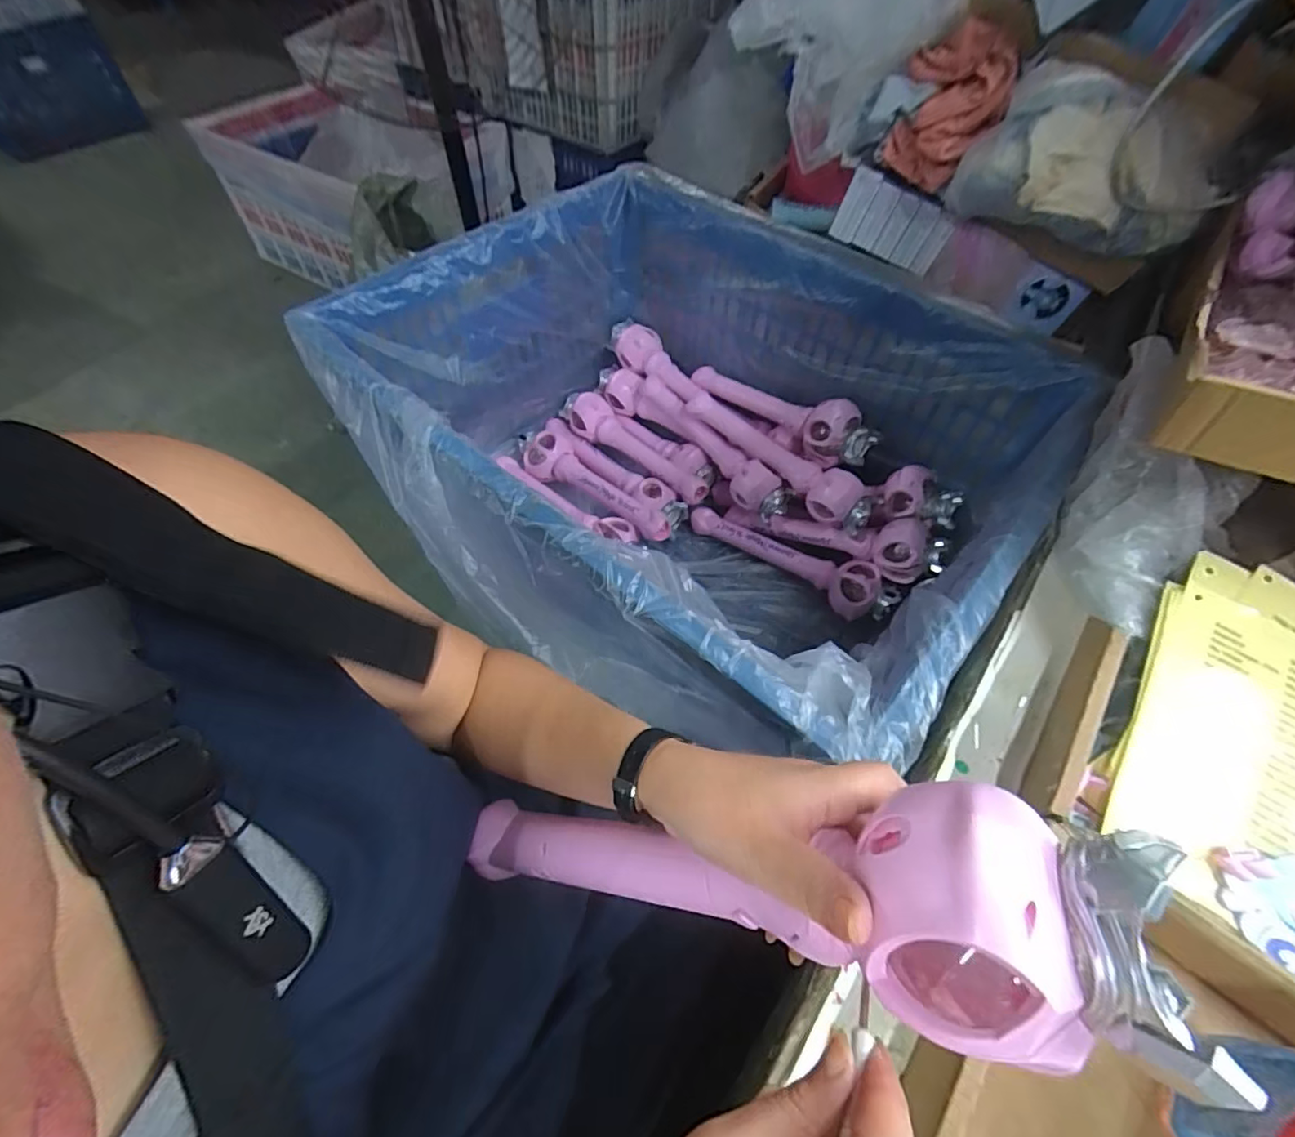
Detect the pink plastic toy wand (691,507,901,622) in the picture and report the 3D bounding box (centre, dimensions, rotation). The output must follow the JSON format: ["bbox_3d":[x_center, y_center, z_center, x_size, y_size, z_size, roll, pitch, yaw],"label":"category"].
[{"bbox_3d":[0.232,-0.020,0.919,0.356,0.056,0.071,30,60,17],"label":"pink plastic toy wand"}]

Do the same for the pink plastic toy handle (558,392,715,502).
[{"bbox_3d":[-0.027,-0.232,1.019,0.345,0.062,0.073,36,62,20],"label":"pink plastic toy handle"}]

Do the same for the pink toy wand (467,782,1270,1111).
[{"bbox_3d":[0.029,0.151,0.266,0.346,0.058,0.075,-20,44,39],"label":"pink toy wand"}]

